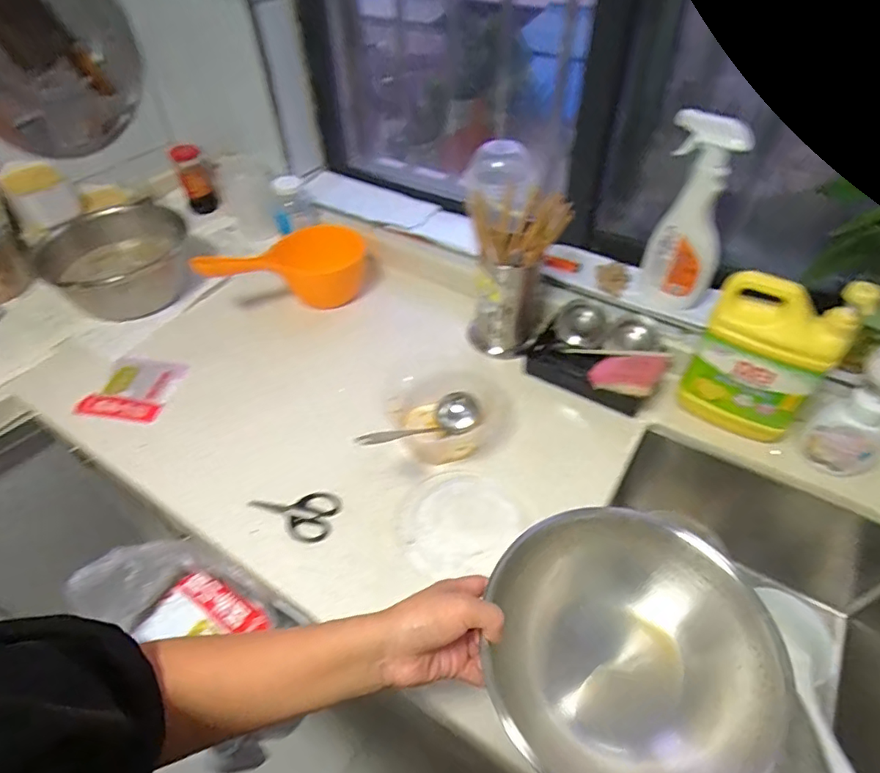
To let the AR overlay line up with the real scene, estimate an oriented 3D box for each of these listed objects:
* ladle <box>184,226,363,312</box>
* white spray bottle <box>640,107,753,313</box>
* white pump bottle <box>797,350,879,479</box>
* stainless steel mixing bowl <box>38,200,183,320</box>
[{"bbox_3d":[-0.280,-0.209,0.919,0.292,0.116,0.112,-11,43,-37],"label":"ladle"},{"bbox_3d":[0.355,-0.229,0.746,0.100,0.269,0.065,20,51,19],"label":"white spray bottle"},{"bbox_3d":[0.533,0.031,0.651,0.088,0.166,0.084,-31,53,-23],"label":"white pump bottle"},{"bbox_3d":[-0.583,-0.224,0.965,0.251,0.111,0.261,-2,47,2],"label":"stainless steel mixing bowl"}]

